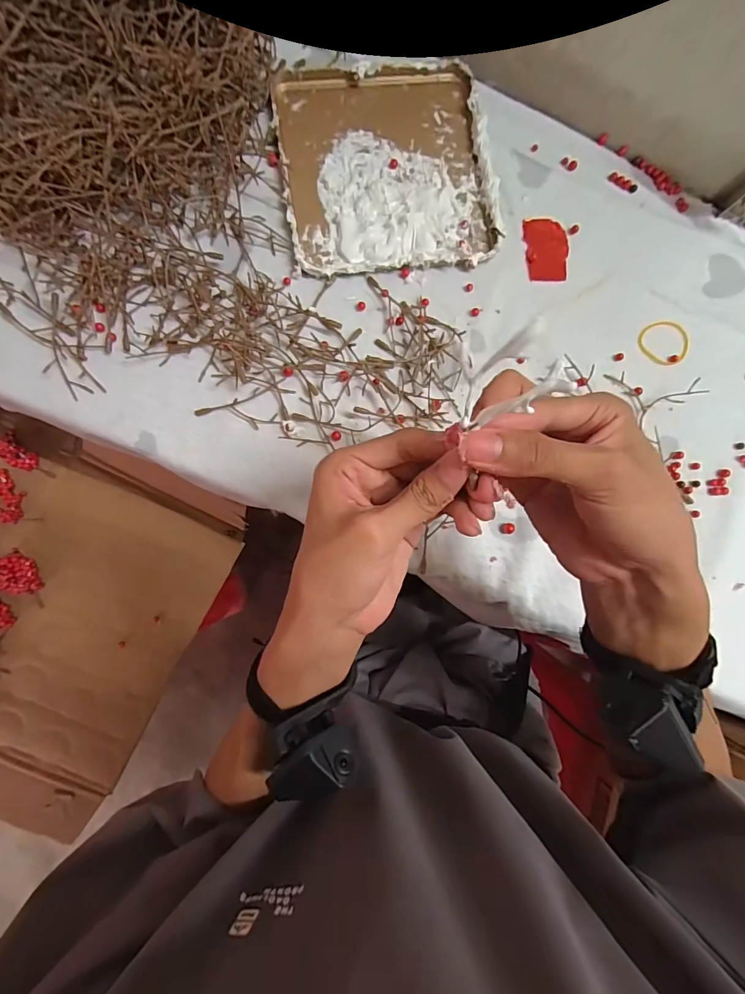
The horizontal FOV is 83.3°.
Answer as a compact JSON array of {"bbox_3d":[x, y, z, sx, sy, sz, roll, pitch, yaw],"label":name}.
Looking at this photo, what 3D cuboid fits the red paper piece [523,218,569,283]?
[{"bbox_3d":[0.167,-0.236,0.402,0.043,0.004,0.058,-2,90,-8],"label":"red paper piece"}]

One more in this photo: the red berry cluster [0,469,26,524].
[{"bbox_3d":[-0.505,-0.001,0.563,0.059,0.016,0.069,6,86,-6],"label":"red berry cluster"}]

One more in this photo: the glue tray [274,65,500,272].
[{"bbox_3d":[0.013,-0.299,0.383,0.185,0.020,0.192,-9,88,-8],"label":"glue tray"}]

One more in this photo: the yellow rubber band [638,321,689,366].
[{"bbox_3d":[0.285,-0.150,0.409,0.053,0.005,0.045,-27,90,-8],"label":"yellow rubber band"}]

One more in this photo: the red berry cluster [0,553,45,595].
[{"bbox_3d":[-0.479,0.105,0.559,0.053,0.017,0.056,-19,89,-7],"label":"red berry cluster"}]

